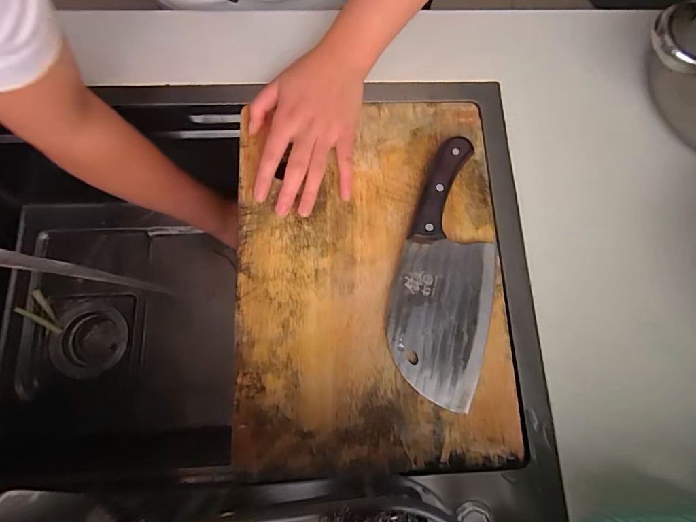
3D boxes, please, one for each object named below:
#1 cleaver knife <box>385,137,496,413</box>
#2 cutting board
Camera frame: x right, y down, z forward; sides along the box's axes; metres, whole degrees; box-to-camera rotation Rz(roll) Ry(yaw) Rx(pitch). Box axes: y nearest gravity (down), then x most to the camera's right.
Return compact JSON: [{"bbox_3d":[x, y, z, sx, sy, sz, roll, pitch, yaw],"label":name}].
[{"bbox_3d":[0.095,0.006,0.353,0.090,0.026,0.231,16,76,3],"label":"cleaver knife"},{"bbox_3d":[0.020,0.007,0.363,0.243,0.011,0.340,-2,76,-2],"label":"cutting board"}]

